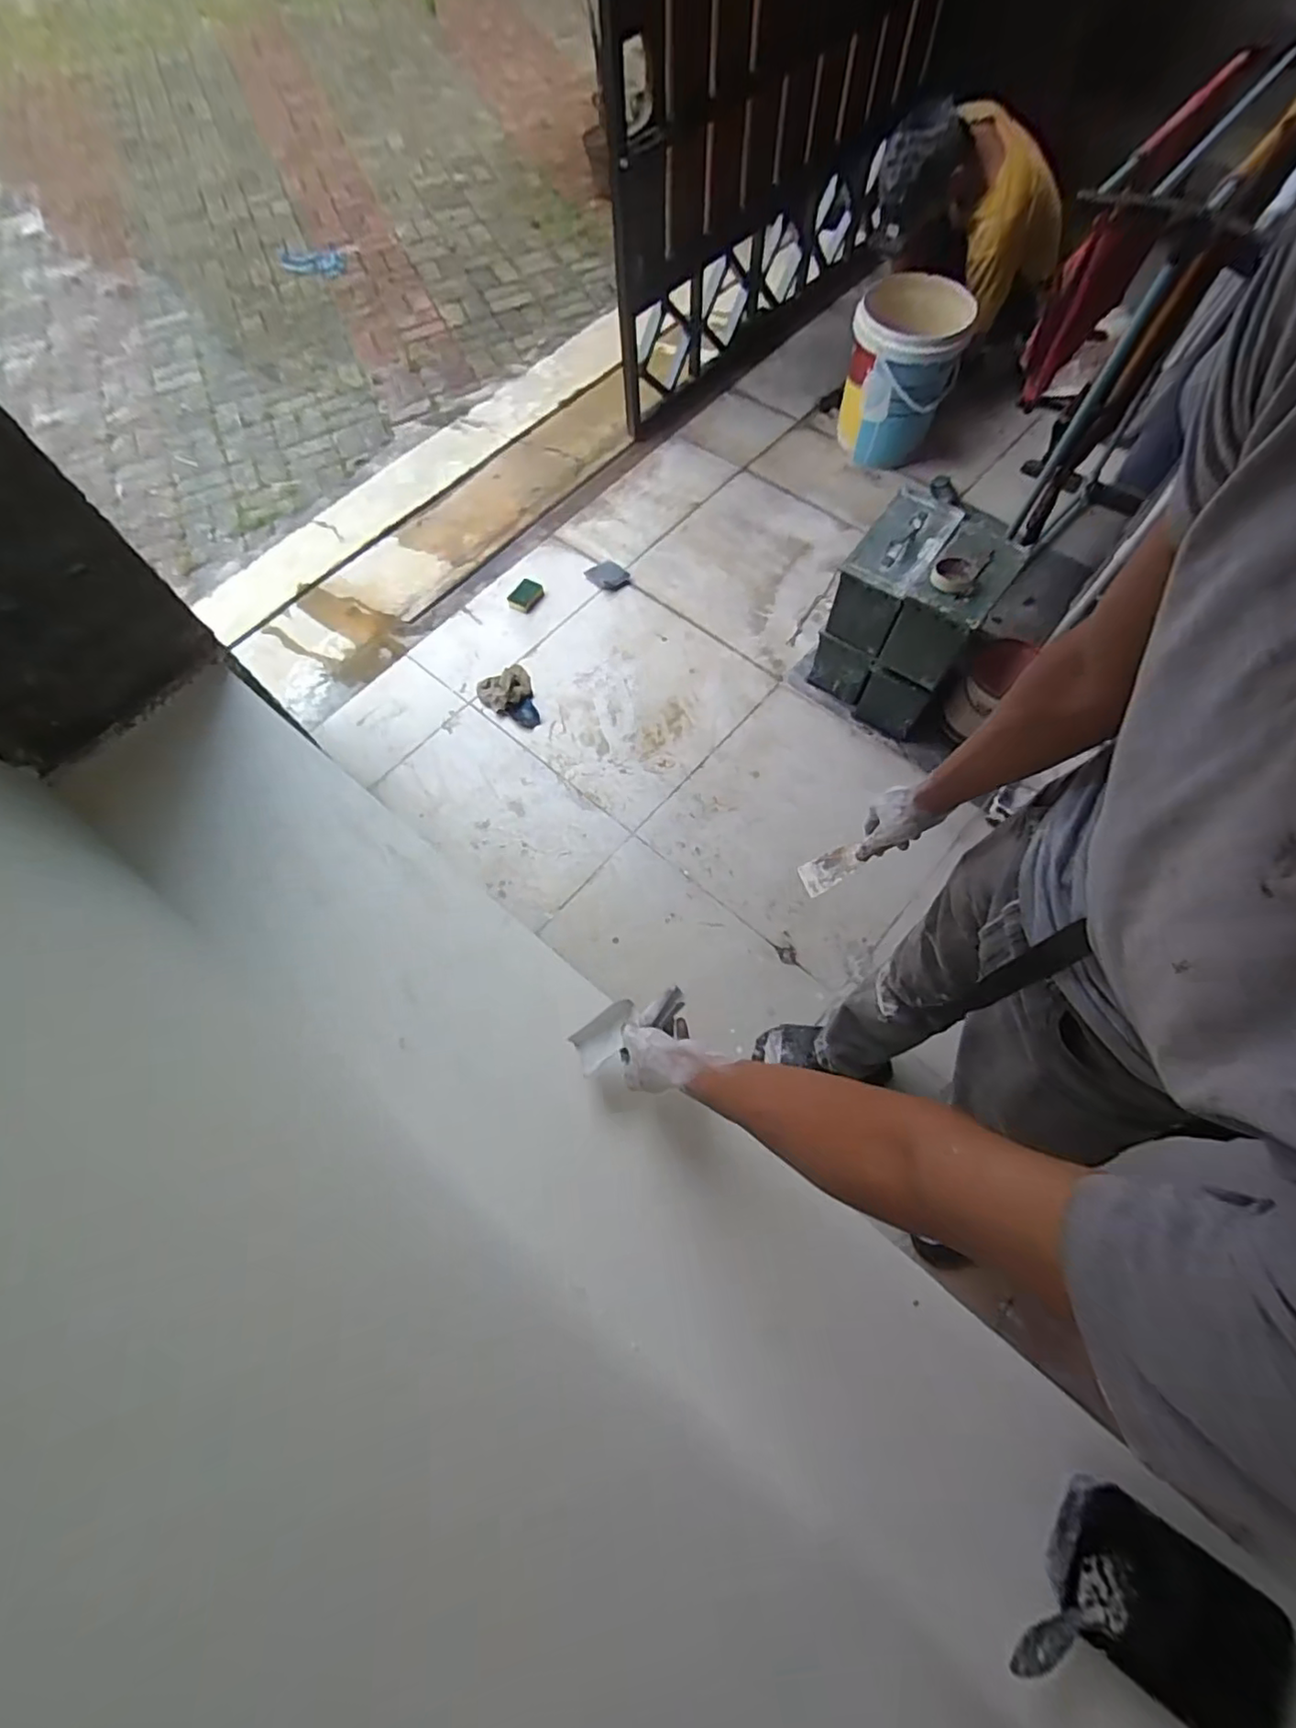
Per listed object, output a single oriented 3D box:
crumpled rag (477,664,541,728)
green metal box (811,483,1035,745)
[{"bbox_3d":[-0.381,-0.451,1.665,0.143,0.036,0.201,-14,68,-5],"label":"crumpled rag"},{"bbox_3d":[0.626,-0.594,1.493,0.333,0.402,0.354,35,72,14],"label":"green metal box"}]

